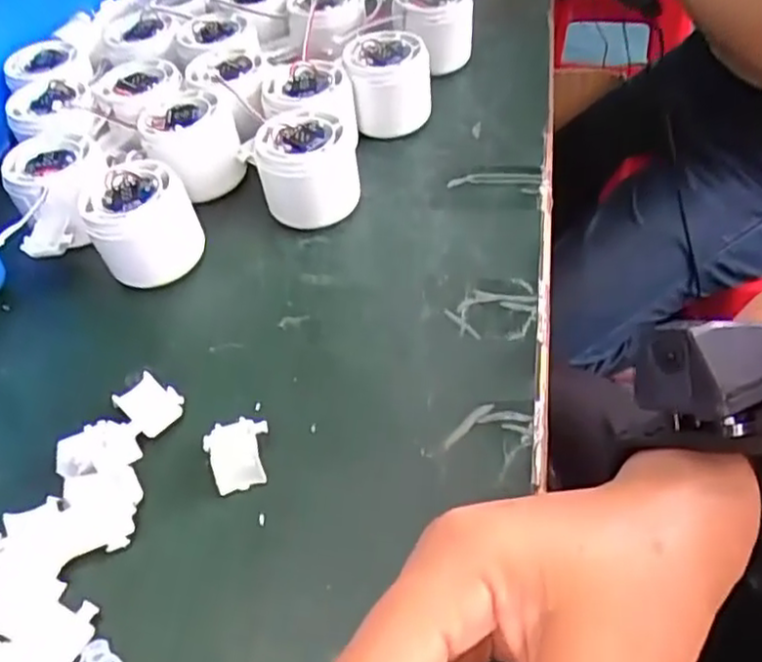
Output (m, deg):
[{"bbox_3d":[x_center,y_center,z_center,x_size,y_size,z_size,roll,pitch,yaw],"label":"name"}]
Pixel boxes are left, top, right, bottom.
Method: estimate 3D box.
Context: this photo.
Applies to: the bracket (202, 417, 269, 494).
[{"bbox_3d":[-0.065,0.057,0.327,0.029,0.009,0.033,-14,49,-6],"label":"bracket"}]

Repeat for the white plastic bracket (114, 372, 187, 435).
[{"bbox_3d":[-0.112,0.034,0.346,0.027,0.013,0.024,29,57,27],"label":"white plastic bracket"}]

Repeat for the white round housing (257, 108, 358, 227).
[{"bbox_3d":[-0.044,-0.100,0.436,0.057,0.054,0.057,-3,48,3],"label":"white round housing"}]

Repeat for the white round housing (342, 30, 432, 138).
[{"bbox_3d":[0.004,-0.169,0.486,0.055,0.054,0.060,-3,48,3],"label":"white round housing"}]

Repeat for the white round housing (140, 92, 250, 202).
[{"bbox_3d":[-0.121,-0.124,0.464,0.057,0.055,0.057,-11,48,-4],"label":"white round housing"}]

